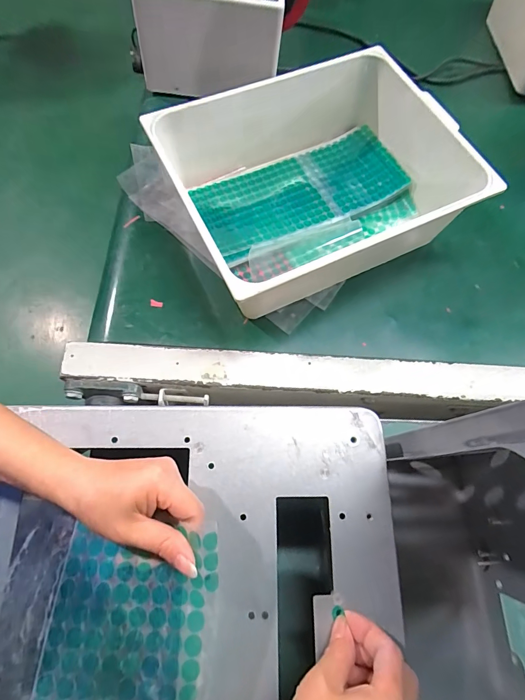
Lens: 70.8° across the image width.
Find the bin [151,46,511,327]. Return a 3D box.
[{"bbox_3d":[0.075,-0.226,0.502,0.360,0.126,0.292,-22,73,-10],"label":"bin"}]

